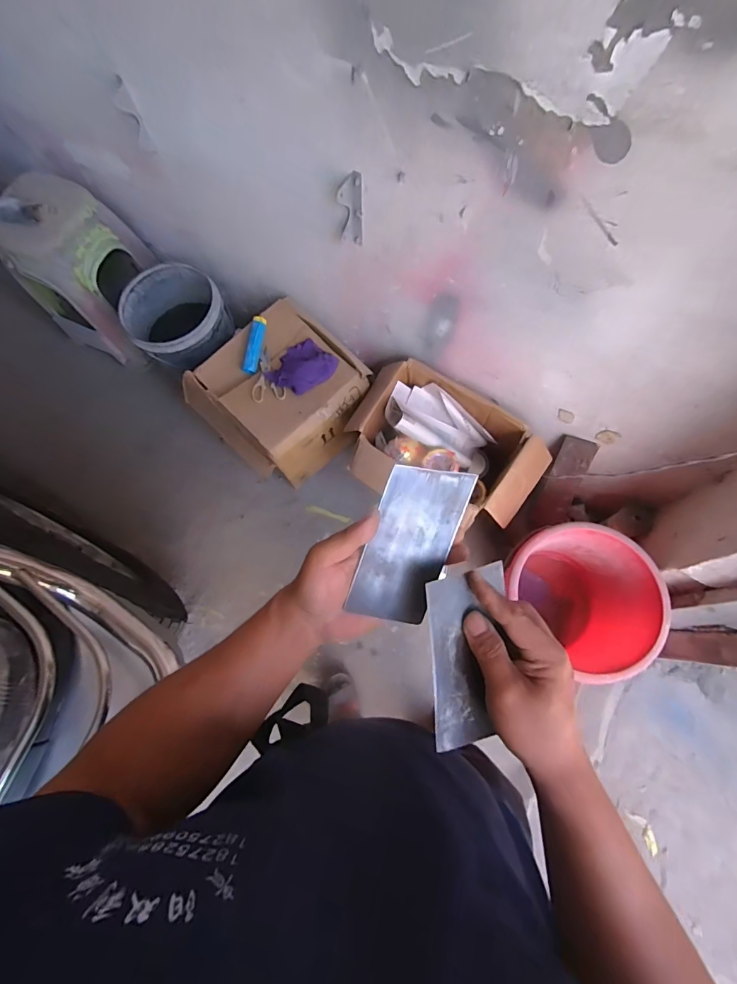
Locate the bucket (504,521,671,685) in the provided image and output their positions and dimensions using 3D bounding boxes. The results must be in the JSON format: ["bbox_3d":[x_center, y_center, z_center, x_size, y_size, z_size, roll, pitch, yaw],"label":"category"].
[{"bbox_3d":[0.528,0.298,1.125,0.316,0.345,0.358,-35,73,-12],"label":"bucket"}]

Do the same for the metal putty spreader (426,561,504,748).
[{"bbox_3d":[0.078,0.128,0.329,0.064,0.007,0.134,2,85,-19],"label":"metal putty spreader"}]

